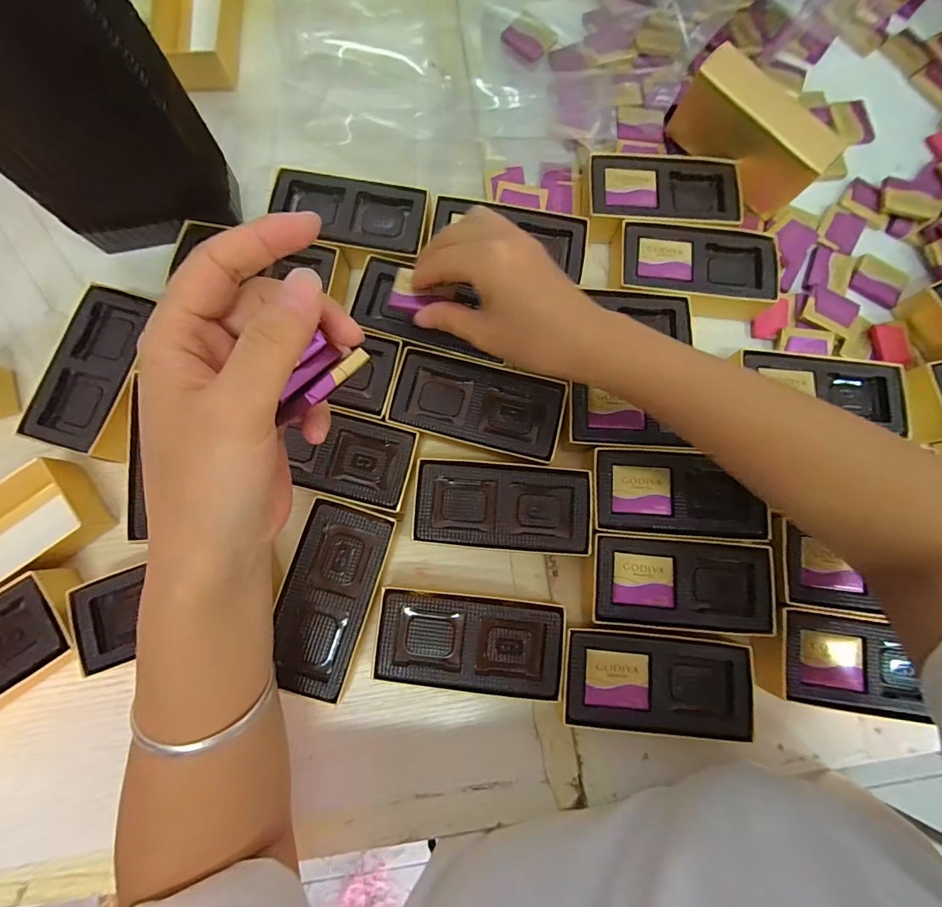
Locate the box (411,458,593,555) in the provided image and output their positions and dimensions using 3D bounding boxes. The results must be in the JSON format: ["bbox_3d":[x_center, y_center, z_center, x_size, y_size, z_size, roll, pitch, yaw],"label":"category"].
[{"bbox_3d":[0.021,0.037,0.297,0.114,0.034,0.055,5,79,0],"label":"box"}]

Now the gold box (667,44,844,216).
[{"bbox_3d":[0.211,-0.239,0.328,0.116,0.064,0.037,41,79,8],"label":"gold box"}]

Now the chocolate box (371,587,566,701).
[{"bbox_3d":[-0.001,0.120,0.281,0.113,0.034,0.056,6,79,0],"label":"chocolate box"}]

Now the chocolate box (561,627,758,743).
[{"bbox_3d":[0.114,0.145,0.279,0.113,0.035,0.056,6,79,0],"label":"chocolate box"}]

